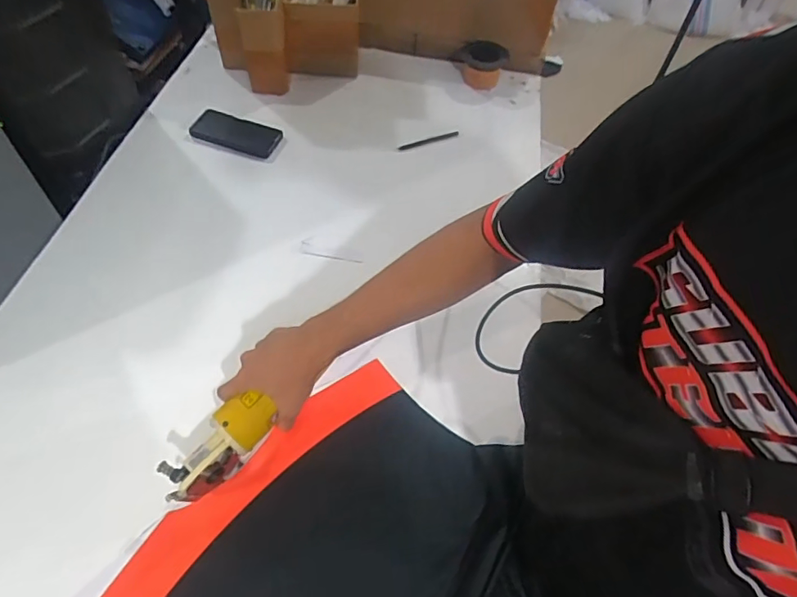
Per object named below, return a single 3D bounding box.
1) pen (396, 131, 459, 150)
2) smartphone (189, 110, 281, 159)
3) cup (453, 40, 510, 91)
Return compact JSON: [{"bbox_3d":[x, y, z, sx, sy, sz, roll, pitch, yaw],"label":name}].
[{"bbox_3d":[0.060,-0.320,1.007,0.136,0.005,0.012,-19,59,-17],"label":"pen"},{"bbox_3d":[-0.312,-0.318,0.959,0.163,0.007,0.080,18,64,2],"label":"smartphone"},{"bbox_3d":[0.180,-0.533,1.125,0.113,0.057,0.113,2,55,-3],"label":"cup"}]

